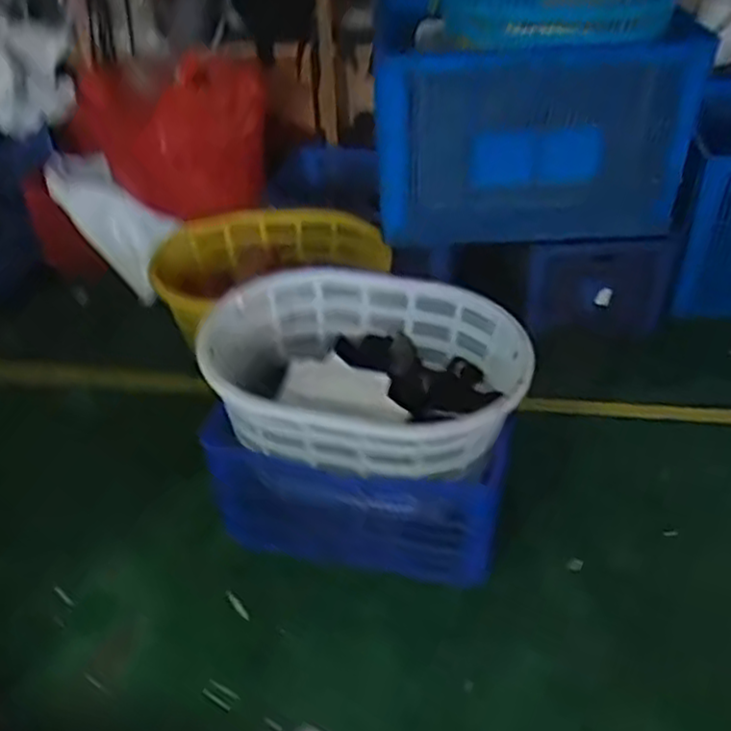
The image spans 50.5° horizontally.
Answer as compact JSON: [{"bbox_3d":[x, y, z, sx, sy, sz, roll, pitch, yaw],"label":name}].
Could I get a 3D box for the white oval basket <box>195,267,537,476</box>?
[{"bbox_3d":[-0.007,0.019,1.578,0.620,0.218,0.438,13,42,19],"label":"white oval basket"}]

